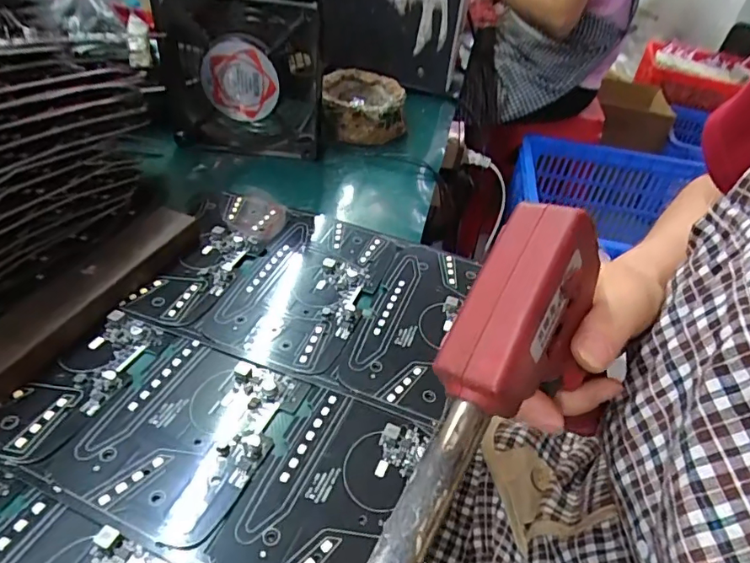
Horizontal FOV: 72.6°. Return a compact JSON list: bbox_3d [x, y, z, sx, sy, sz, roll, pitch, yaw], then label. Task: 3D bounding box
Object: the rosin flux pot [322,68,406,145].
[{"bbox_3d":[-0.011,-0.167,0.484,0.082,0.039,0.084,2,41,-7],"label":"rosin flux pot"}]

